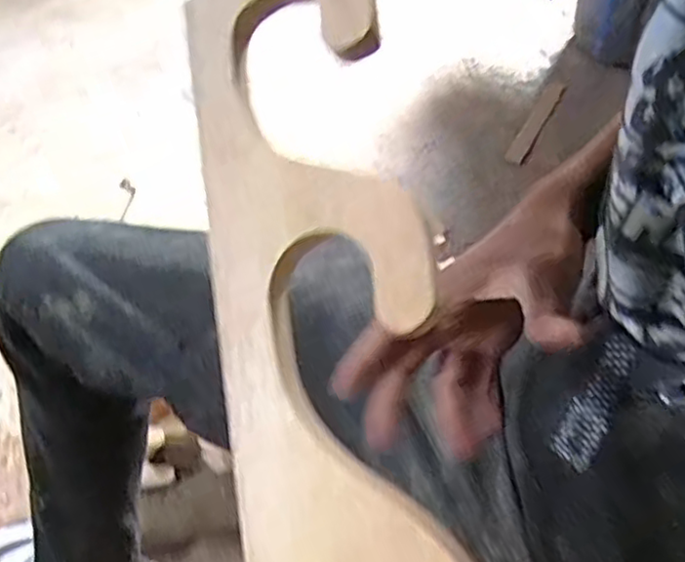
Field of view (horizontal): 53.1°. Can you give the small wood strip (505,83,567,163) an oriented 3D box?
[{"bbox_3d":[0.392,-0.324,1.388,0.040,0.010,0.254,22,59,20],"label":"small wood strip"}]

